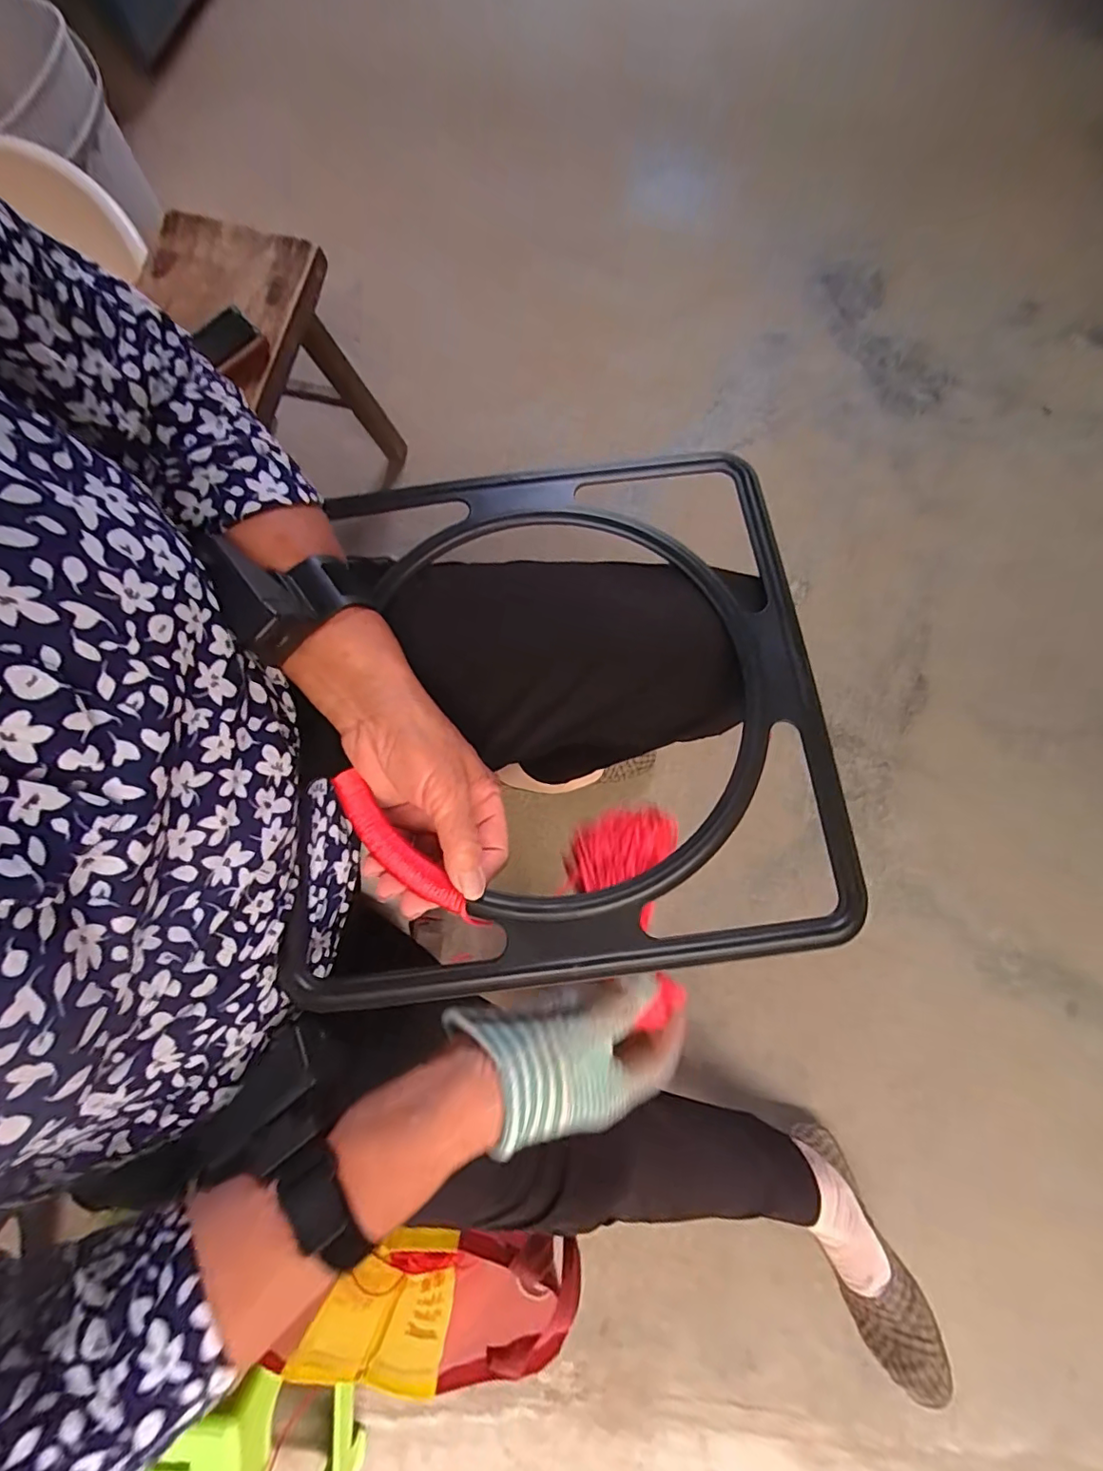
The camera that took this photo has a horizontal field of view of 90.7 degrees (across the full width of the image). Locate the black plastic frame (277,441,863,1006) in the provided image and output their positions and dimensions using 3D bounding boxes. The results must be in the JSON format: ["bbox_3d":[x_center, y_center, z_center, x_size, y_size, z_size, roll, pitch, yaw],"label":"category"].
[{"bbox_3d":[0.002,-0.027,0.344,0.320,0.043,0.335,-4,78,-2],"label":"black plastic frame"}]

